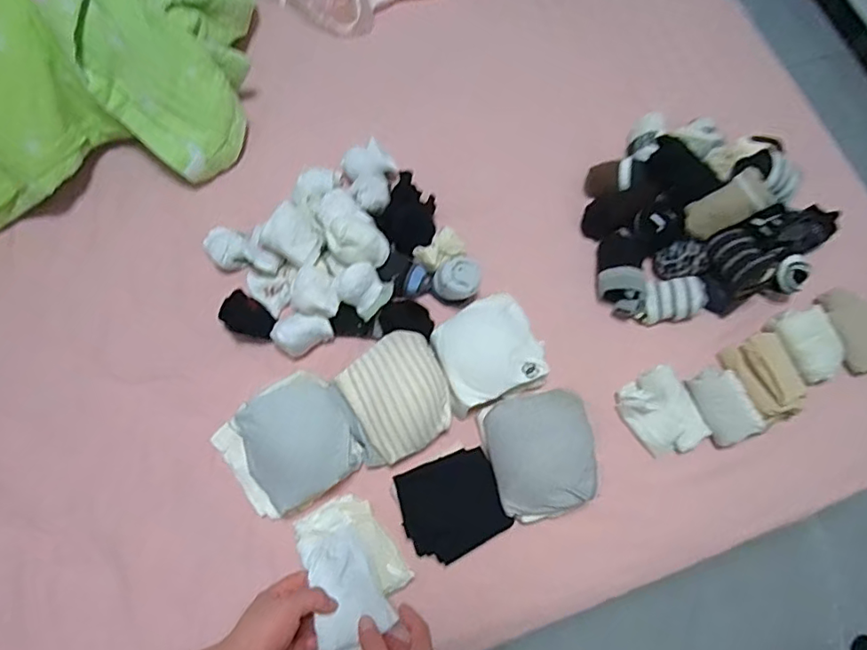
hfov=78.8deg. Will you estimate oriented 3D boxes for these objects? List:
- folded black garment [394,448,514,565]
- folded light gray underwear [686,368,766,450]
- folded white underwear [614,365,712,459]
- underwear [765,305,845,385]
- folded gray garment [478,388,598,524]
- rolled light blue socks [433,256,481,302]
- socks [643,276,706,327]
[{"bbox_3d":[0.025,0.226,0.660,0.122,0.032,0.116,-19,74,-7],"label":"folded black garment"},{"bbox_3d":[0.381,0.106,0.694,0.058,0.029,0.096,-25,75,-8],"label":"folded light gray underwear"},{"bbox_3d":[0.302,0.115,0.696,0.095,0.030,0.111,-22,74,-7],"label":"folded white underwear"},{"bbox_3d":[0.511,0.026,0.721,0.076,0.035,0.104,-23,74,-8],"label":"underwear"},{"bbox_3d":[0.132,0.158,0.655,0.127,0.068,0.153,-12,73,-5],"label":"folded gray garment"},{"bbox_3d":[0.033,-0.061,0.727,0.068,0.056,0.054,5,73,1],"label":"rolled light blue socks"},{"bbox_3d":[0.333,-0.037,0.733,0.088,0.038,0.058,-5,73,-2],"label":"socks"}]

